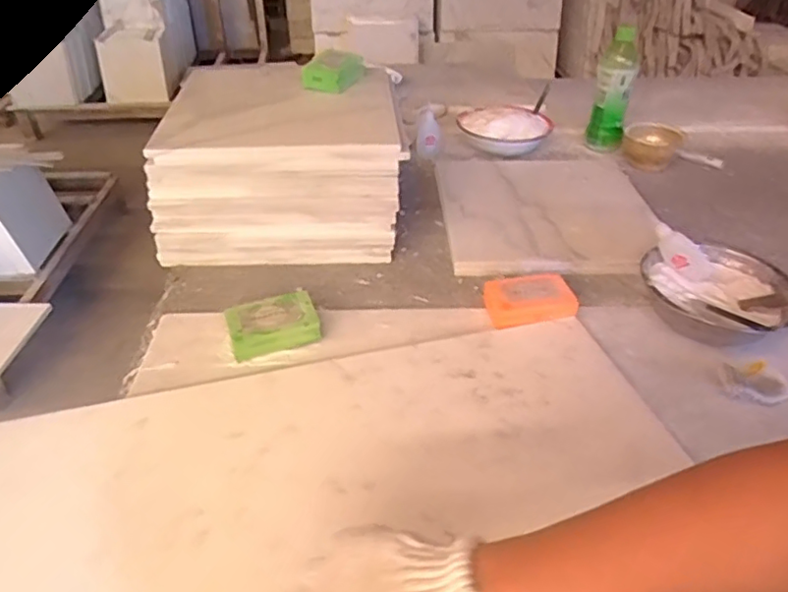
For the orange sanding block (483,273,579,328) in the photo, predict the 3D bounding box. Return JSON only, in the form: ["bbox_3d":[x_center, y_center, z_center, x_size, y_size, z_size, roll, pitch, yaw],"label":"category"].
[{"bbox_3d":[0.157,0.006,0.670,0.099,0.033,0.064,-3,38,-2],"label":"orange sanding block"}]

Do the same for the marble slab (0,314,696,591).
[{"bbox_3d":[-0.062,0.146,0.500,0.602,0.027,0.296,-17,41,-19],"label":"marble slab"}]

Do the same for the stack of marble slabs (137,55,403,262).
[{"bbox_3d":[-0.143,-0.190,0.822,0.313,0.154,0.295,2,38,4],"label":"stack of marble slabs"}]

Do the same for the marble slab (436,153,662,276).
[{"bbox_3d":[0.222,-0.147,0.887,0.295,0.024,0.360,-1,38,0],"label":"marble slab"}]

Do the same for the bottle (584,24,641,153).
[{"bbox_3d":[0.377,-0.349,1.017,0.062,0.189,0.070,11,40,15],"label":"bottle"}]

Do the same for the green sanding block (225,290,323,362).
[{"bbox_3d":[-0.128,0.031,0.634,0.092,0.030,0.065,-12,39,-13],"label":"green sanding block"}]

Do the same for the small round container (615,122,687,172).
[{"bbox_3d":[0.445,-0.259,1.027,0.097,0.047,0.100,24,44,28],"label":"small round container"}]

